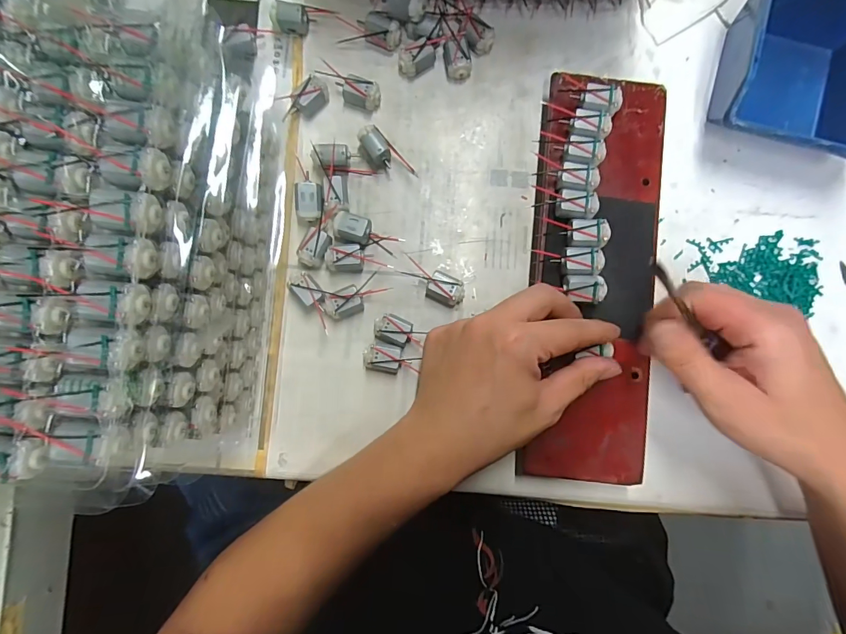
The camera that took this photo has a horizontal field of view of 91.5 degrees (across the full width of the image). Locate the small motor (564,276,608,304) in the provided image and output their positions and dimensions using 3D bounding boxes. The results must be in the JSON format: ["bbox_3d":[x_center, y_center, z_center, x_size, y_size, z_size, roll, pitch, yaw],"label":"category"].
[{"bbox_3d":[0.110,-0.019,0.280,0.027,0.010,0.019,1,87,0],"label":"small motor"}]

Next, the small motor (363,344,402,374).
[{"bbox_3d":[-0.030,0.031,0.307,0.027,0.015,0.020,9,87,0],"label":"small motor"}]

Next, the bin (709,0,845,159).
[{"bbox_3d":[0.281,-0.184,0.302,0.113,0.060,0.134,17,87,1],"label":"bin"}]

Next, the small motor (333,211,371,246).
[{"bbox_3d":[-0.054,-0.066,0.314,0.028,0.018,0.020,17,87,1],"label":"small motor"}]

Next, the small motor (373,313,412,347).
[{"bbox_3d":[-0.022,0.010,0.310,0.028,0.016,0.021,19,87,1],"label":"small motor"}]

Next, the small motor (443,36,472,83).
[{"bbox_3d":[0.027,-0.203,0.325,0.019,0.017,0.027,-10,87,-1],"label":"small motor"}]

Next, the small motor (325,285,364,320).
[{"bbox_3d":[-0.059,-0.011,0.311,0.026,0.017,0.019,-25,87,-2],"label":"small motor"}]

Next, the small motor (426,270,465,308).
[{"bbox_3d":[0.018,-0.020,0.311,0.027,0.016,0.021,25,87,1],"label":"small motor"}]

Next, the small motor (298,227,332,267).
[{"bbox_3d":[-0.082,-0.051,0.312,0.018,0.014,0.028,23,87,1],"label":"small motor"}]

